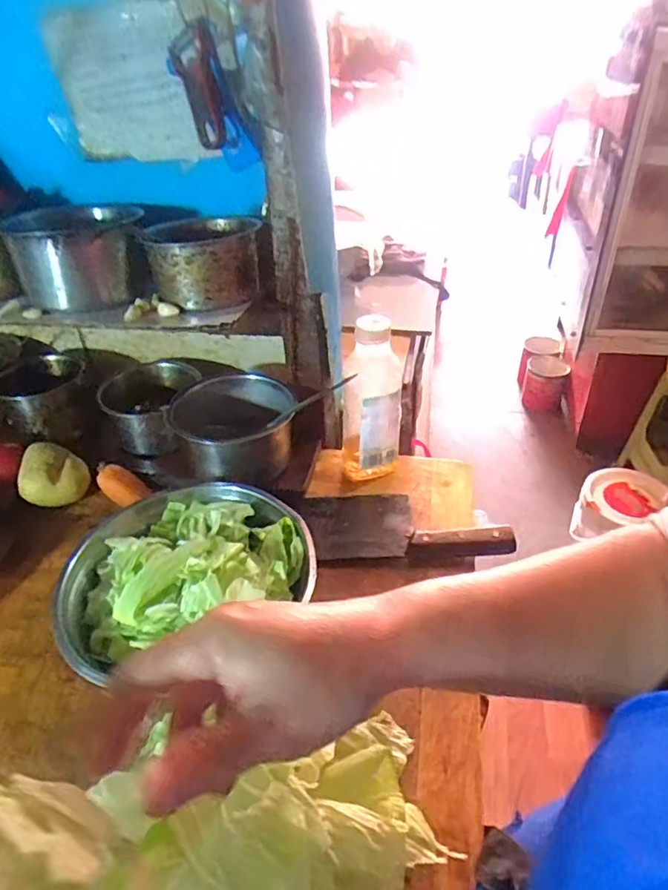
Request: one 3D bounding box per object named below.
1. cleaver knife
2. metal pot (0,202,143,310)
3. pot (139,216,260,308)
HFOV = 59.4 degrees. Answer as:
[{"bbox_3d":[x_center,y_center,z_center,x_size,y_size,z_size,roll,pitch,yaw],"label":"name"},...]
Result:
[{"bbox_3d":[0.074,0.086,0.680,0.238,0.025,0.105,-1,38,2],"label":"cleaver knife"},{"bbox_3d":[-0.291,-0.221,0.669,0.148,0.086,0.123,-24,43,-25],"label":"metal pot"},{"bbox_3d":[-0.144,-0.210,0.657,0.122,0.070,0.128,-10,38,-10],"label":"pot"}]

